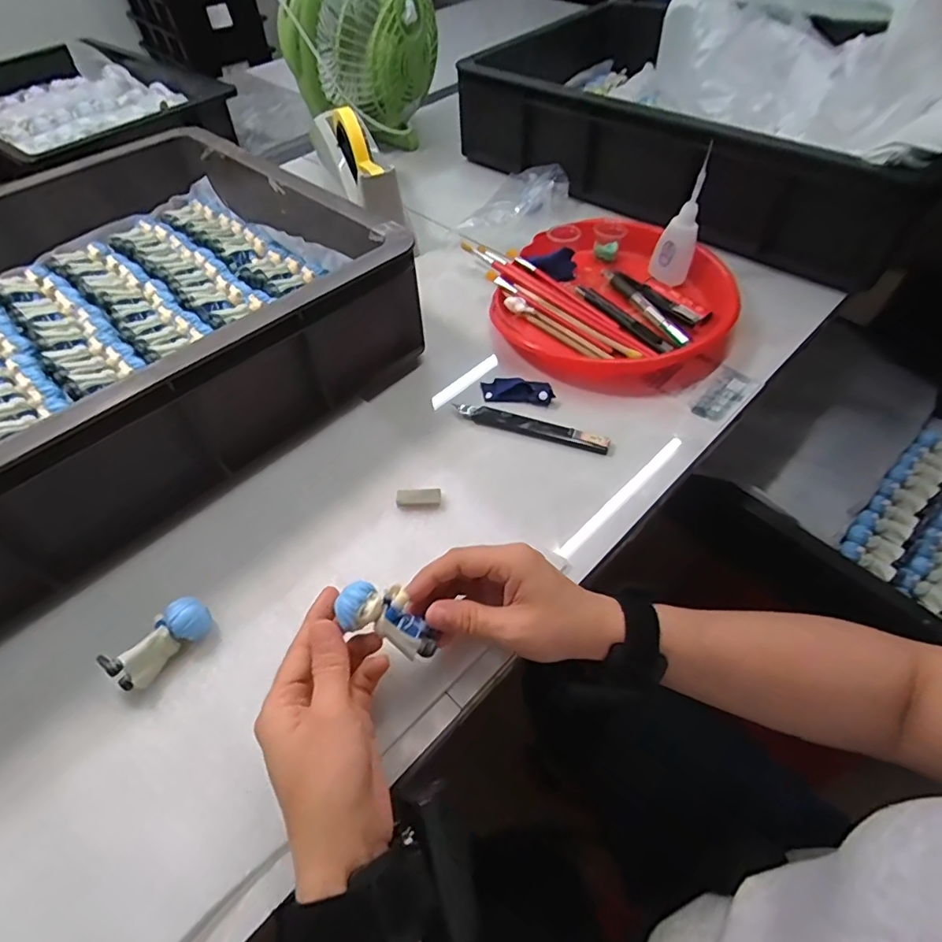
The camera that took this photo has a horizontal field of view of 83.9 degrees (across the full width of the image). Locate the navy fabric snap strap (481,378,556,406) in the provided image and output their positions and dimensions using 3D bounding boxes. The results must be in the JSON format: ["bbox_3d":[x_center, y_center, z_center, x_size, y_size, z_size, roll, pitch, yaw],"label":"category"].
[{"bbox_3d":[0.043,-0.076,0.491,0.067,0.012,0.027,7,56,15],"label":"navy fabric snap strap"}]

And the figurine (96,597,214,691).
[{"bbox_3d":[-0.203,0.110,0.342,0.031,0.025,0.062,32,60,23],"label":"figurine"}]

